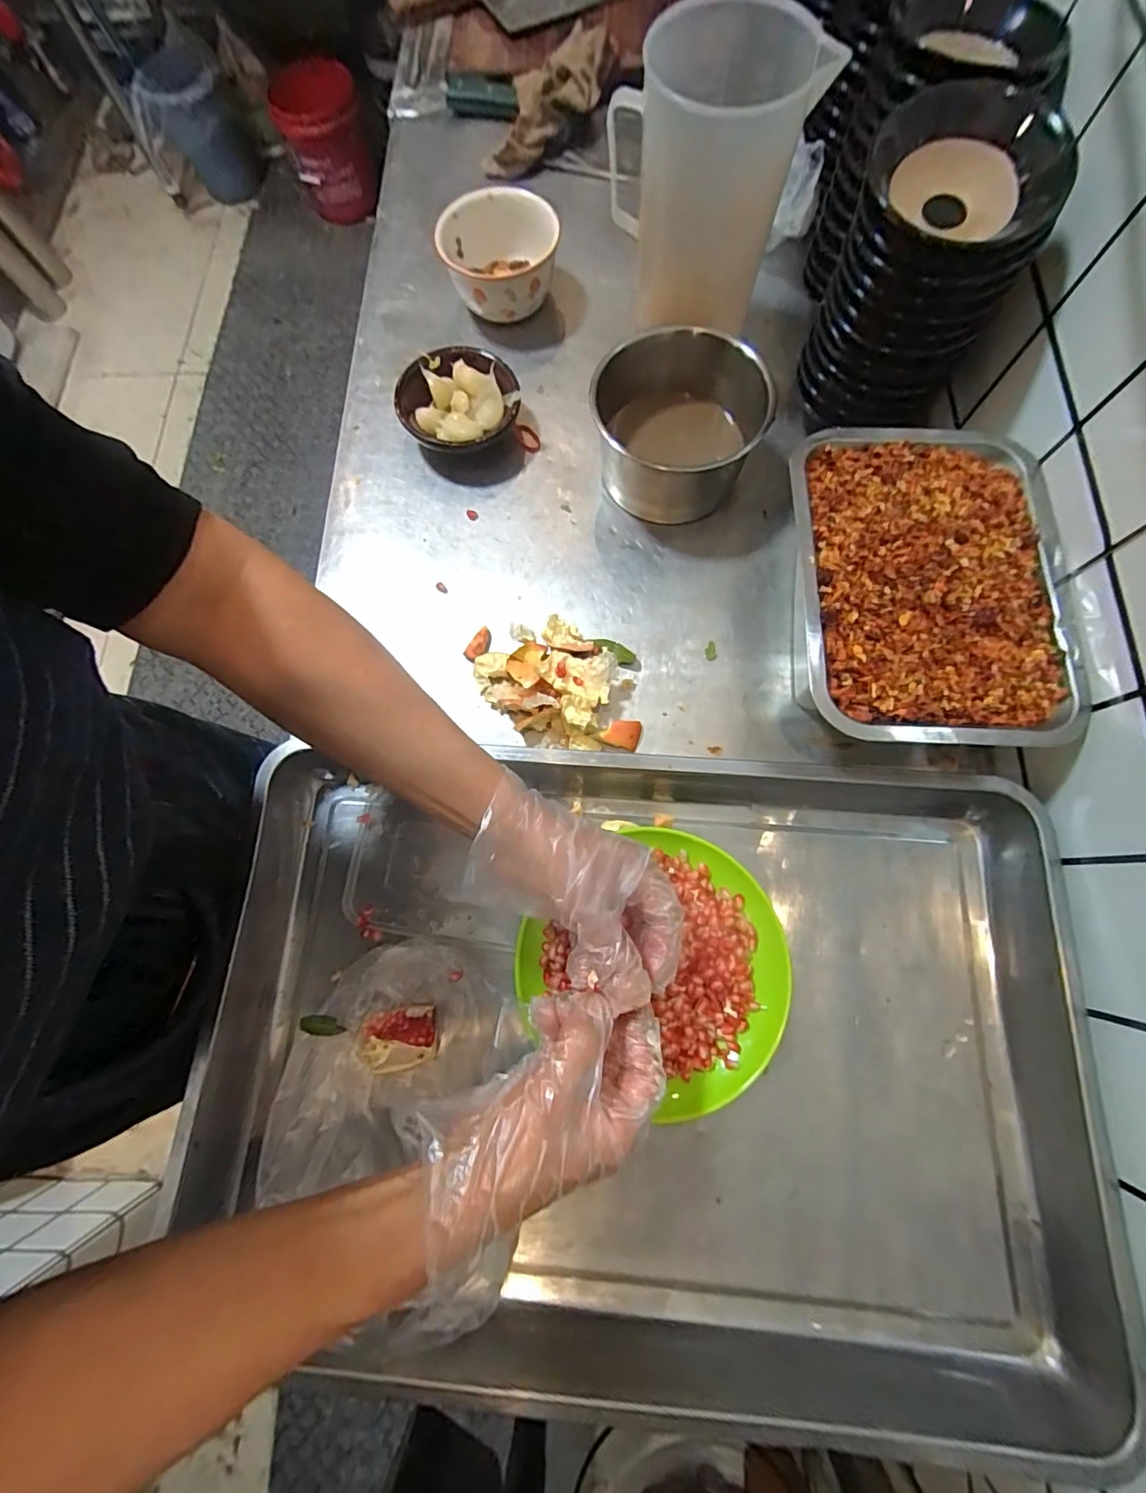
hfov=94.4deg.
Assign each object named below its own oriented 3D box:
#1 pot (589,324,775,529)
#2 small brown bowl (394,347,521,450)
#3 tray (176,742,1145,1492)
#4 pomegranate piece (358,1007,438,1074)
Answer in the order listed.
[{"bbox_3d":[0.102,-0.298,0.496,0.151,0.087,0.164,-1,75,2],"label":"pot"},{"bbox_3d":[-0.114,-0.341,0.537,0.117,0.045,0.108,-1,75,2],"label":"small brown bowl"},{"bbox_3d":[0.046,0.202,0.374,0.600,0.055,0.392,2,75,2],"label":"tray"},{"bbox_3d":[-0.128,0.209,0.373,0.059,0.039,0.042,-4,75,1],"label":"pomegranate piece"}]

